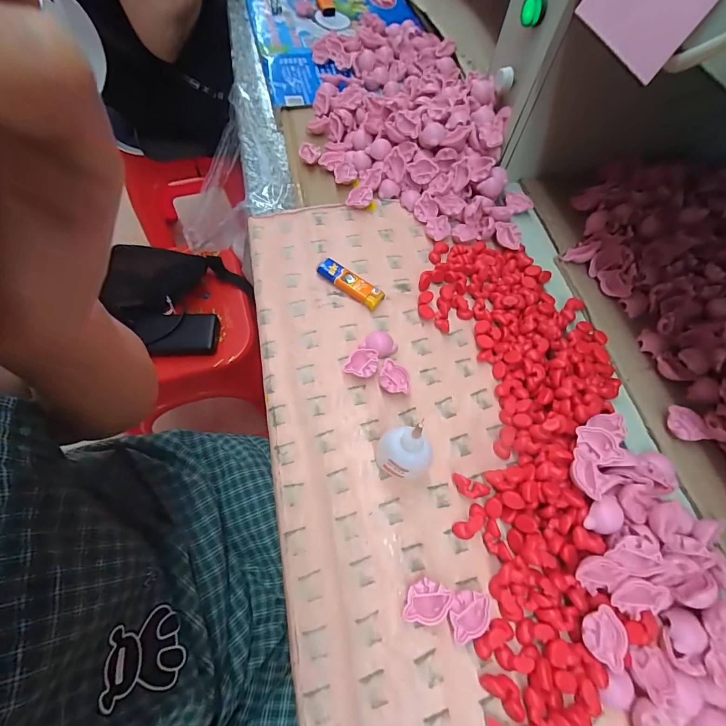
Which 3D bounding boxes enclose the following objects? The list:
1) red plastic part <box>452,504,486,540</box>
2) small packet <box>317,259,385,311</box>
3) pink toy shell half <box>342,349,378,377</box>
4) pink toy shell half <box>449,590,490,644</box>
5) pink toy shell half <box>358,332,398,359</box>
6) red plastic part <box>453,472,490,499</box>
[{"bbox_3d":[0.089,0.130,0.301,0.031,0.012,0.016,-37,71,-19],"label":"red plastic part"},{"bbox_3d":[-0.015,-0.086,0.397,0.079,0.014,0.022,36,67,14],"label":"small packet"},{"bbox_3d":[-0.001,0.000,0.357,0.029,0.015,0.029,14,64,3],"label":"pink toy shell half"},{"bbox_3d":[0.078,0.184,0.271,0.031,0.013,0.029,-13,65,-5],"label":"pink toy shell half"},{"bbox_3d":[0.016,-0.017,0.369,0.034,0.015,0.025,24,65,9],"label":"pink toy shell half"},{"bbox_3d":[0.090,0.106,0.312,0.031,0.010,0.014,25,65,9],"label":"red plastic part"}]

